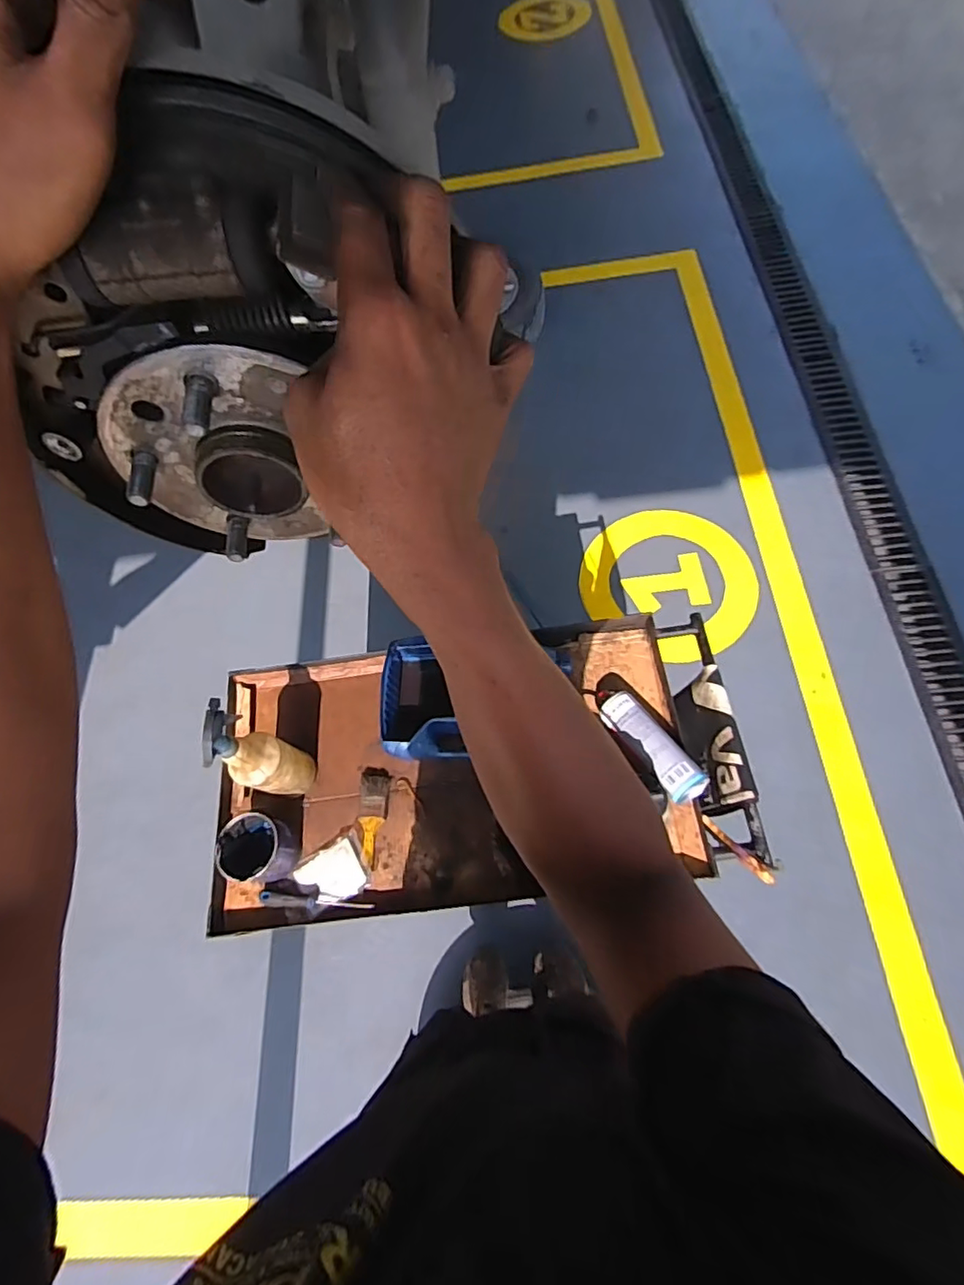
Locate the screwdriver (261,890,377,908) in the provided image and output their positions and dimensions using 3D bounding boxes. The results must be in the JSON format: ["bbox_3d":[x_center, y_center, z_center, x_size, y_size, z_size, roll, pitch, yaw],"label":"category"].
[{"bbox_3d":[-0.272,0.428,0.924,0.185,0.021,0.020,5,67,6],"label":"screwdriver"}]

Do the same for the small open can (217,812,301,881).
[{"bbox_3d":[-0.366,0.334,0.928,0.090,0.104,0.111,-20,66,-5],"label":"small open can"}]

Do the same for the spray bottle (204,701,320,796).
[{"bbox_3d":[-0.348,0.189,0.902,0.077,0.293,0.087,22,69,13],"label":"spray bottle"}]

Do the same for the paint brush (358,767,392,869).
[{"bbox_3d":[-0.189,0.298,0.978,0.051,0.011,0.163,-1,66,3],"label":"paint brush"}]

